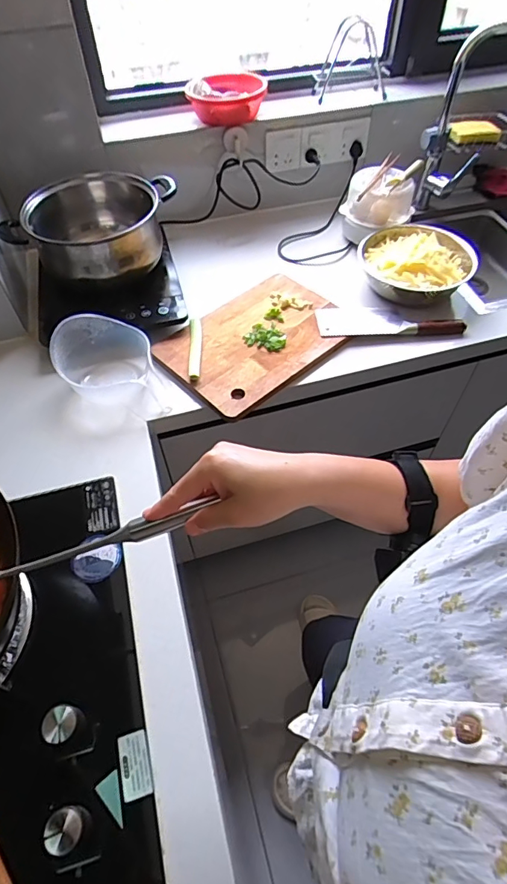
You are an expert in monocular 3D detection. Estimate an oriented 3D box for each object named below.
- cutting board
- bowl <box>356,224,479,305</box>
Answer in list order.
[{"bbox_3d":[0.004,-0.204,0.899,0.338,0.016,0.247,-37,61,-23],"label":"cutting board"},{"bbox_3d":[0.334,-0.366,0.969,0.235,0.079,0.210,14,55,12],"label":"bowl"}]

